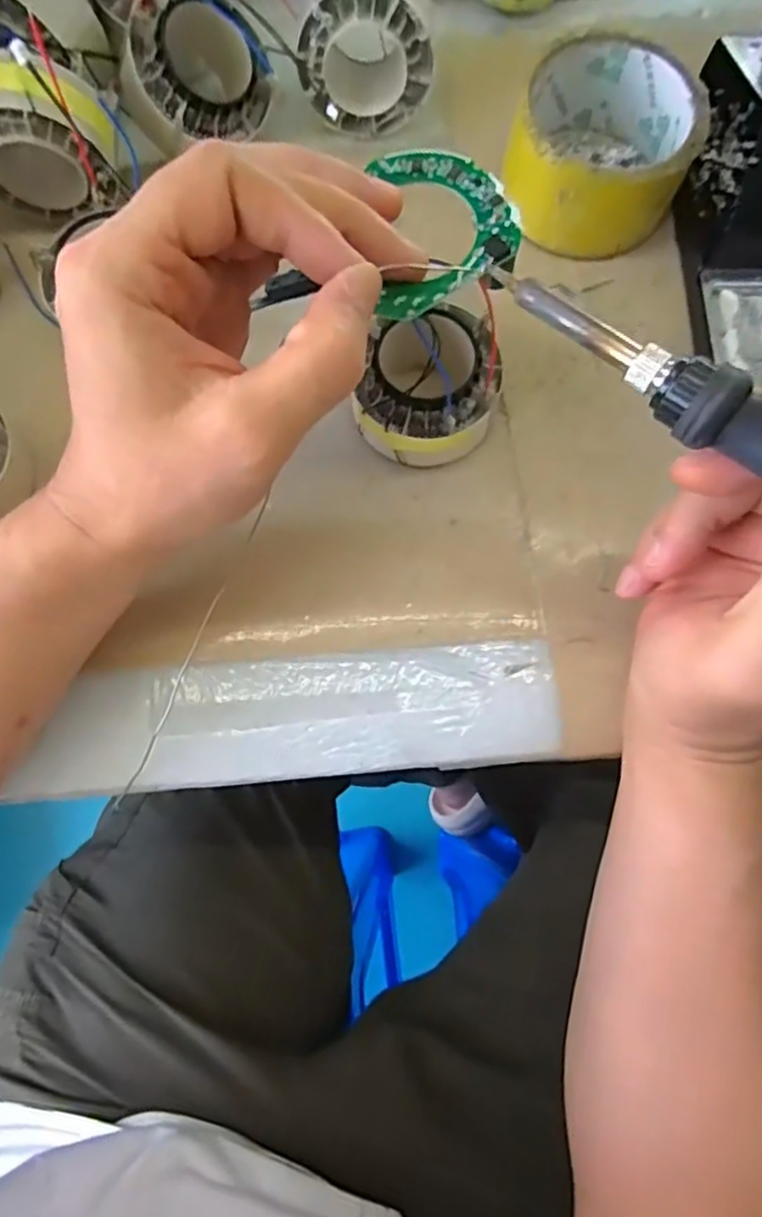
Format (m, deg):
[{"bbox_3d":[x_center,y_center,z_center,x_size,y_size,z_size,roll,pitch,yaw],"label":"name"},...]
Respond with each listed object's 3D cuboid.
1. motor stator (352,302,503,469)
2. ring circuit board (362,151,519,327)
[{"bbox_3d":[0.021,-0.095,0.286,0.058,0.040,0.062,0,76,0],"label":"motor stator"},{"bbox_3d":[0.022,-0.125,0.212,0.045,0.005,0.064,-6,75,4],"label":"ring circuit board"}]

